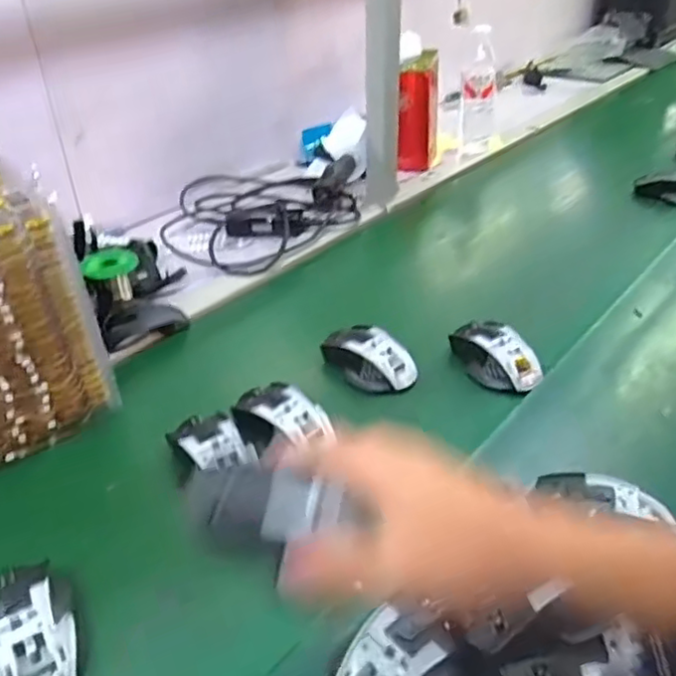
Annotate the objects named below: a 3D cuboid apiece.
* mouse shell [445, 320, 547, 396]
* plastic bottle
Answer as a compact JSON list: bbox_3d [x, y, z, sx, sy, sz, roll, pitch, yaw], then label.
[{"bbox_3d":[0.173,0.020,0.732,0.066,0.042,0.115,-18,37,-18],"label":"mouse shell"},{"bbox_3d":[0.287,-0.488,1.305,0.079,0.230,0.068,5,36,14],"label":"plastic bottle"}]

